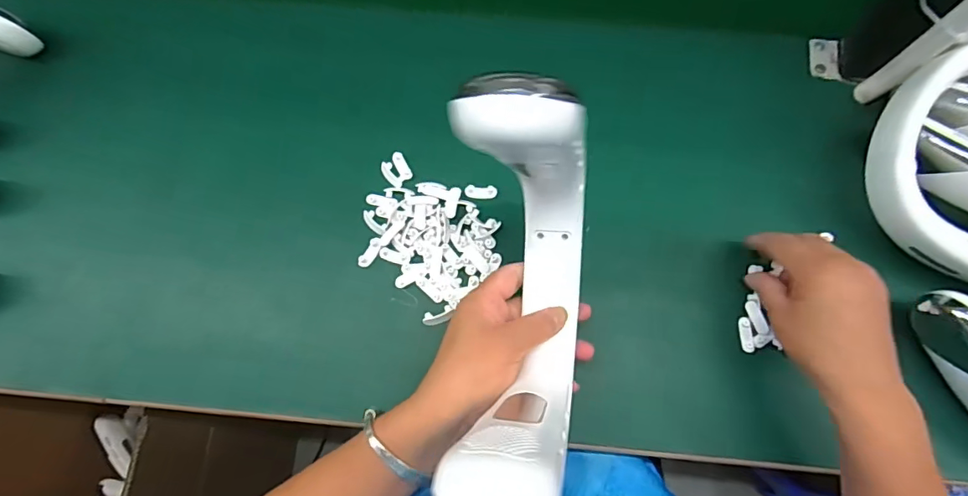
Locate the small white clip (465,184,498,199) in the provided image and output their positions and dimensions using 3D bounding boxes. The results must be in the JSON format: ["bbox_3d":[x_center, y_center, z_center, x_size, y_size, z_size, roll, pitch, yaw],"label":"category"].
[{"bbox_3d":[-0.002,-0.049,0.442,0.028,0.006,0.011,4,76,1],"label":"small white clip"}]

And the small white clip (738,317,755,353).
[{"bbox_3d":[0.217,0.072,0.412,0.009,0.005,0.028,-3,76,0],"label":"small white clip"}]

